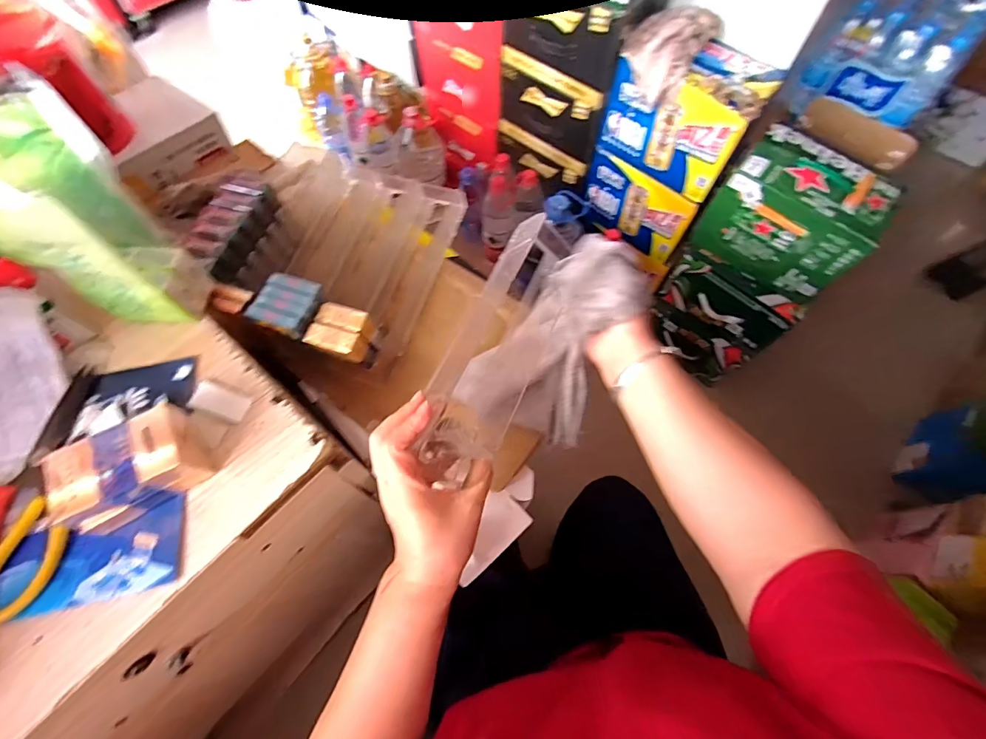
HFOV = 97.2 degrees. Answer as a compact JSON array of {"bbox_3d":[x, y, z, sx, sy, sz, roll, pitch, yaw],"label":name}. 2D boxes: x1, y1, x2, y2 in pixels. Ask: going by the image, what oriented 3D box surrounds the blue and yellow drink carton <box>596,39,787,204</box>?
[{"bbox_3d":[0.403,-0.544,0.920,0.274,0.198,0.181,36,69,15],"label":"blue and yellow drink carton"}]

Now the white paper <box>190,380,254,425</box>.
[{"bbox_3d":[-0.245,0.029,0.391,0.052,0.005,0.027,16,65,7],"label":"white paper"}]

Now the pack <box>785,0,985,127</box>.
[{"bbox_3d":[0.924,-0.746,0.980,0.256,0.188,0.390,39,70,17],"label":"pack"}]

